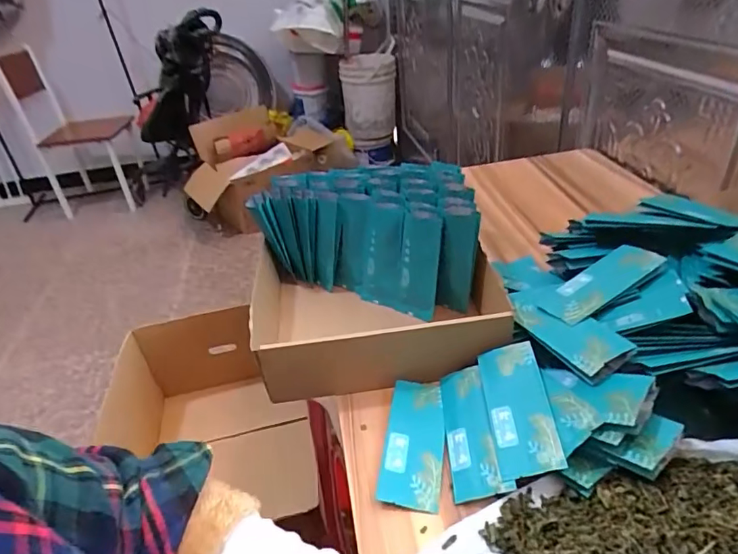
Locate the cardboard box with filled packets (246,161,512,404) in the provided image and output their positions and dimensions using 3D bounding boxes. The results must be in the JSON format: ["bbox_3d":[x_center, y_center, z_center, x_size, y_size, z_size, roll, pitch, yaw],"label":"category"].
[{"bbox_3d":[0.002,-0.016,0.619,0.269,0.137,0.296,-6,34,0],"label":"cardboard box with filled packets"}]

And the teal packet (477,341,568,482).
[{"bbox_3d":[0.138,0.120,0.460,0.056,0.007,0.133,-22,38,19],"label":"teal packet"}]

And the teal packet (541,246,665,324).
[{"bbox_3d":[0.246,0.006,0.528,0.133,0.010,0.053,-32,39,-10],"label":"teal packet"}]

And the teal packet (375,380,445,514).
[{"bbox_3d":[0.044,0.156,0.475,0.055,0.015,0.131,1,35,11],"label":"teal packet"}]

